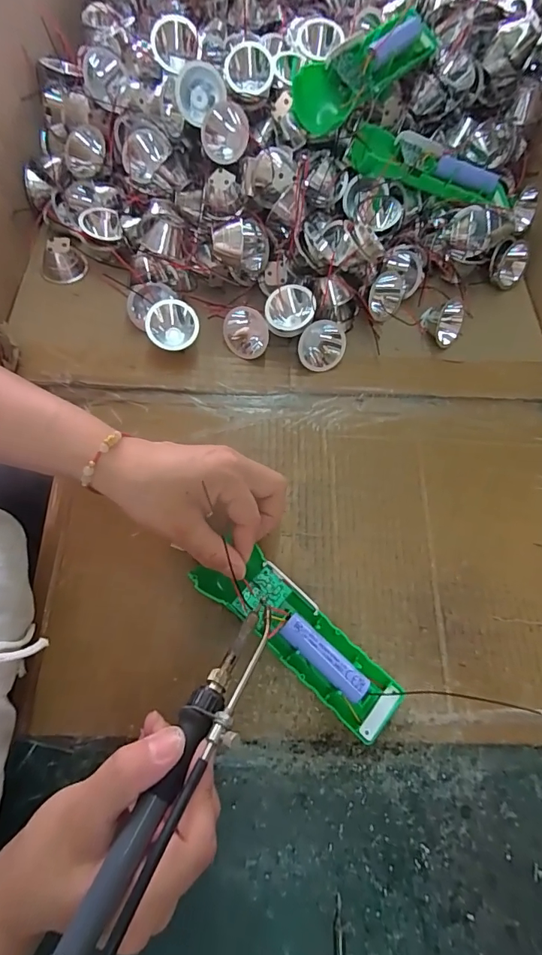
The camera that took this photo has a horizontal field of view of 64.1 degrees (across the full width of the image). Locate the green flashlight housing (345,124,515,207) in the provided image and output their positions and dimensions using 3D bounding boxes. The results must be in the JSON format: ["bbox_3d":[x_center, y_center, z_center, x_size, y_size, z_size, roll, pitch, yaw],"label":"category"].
[{"bbox_3d":[0.159,-0.291,0.413,0.176,0.028,0.049,7,68,-13],"label":"green flashlight housing"}]

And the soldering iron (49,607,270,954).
[{"bbox_3d":[-0.045,0.144,0.202,0.028,0.021,0.196,26,48,9],"label":"soldering iron"}]

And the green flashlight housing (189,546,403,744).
[{"bbox_3d":[0.018,0.103,0.285,0.152,0.029,0.044,40,73,10],"label":"green flashlight housing"}]

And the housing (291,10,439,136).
[{"bbox_3d":[0.088,-0.365,0.390,0.155,0.043,0.045,-41,74,-18],"label":"housing"}]

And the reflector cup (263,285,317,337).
[{"bbox_3d":[0.017,-0.148,0.397,0.042,0.038,0.039,1,67,-2],"label":"reflector cup"}]

